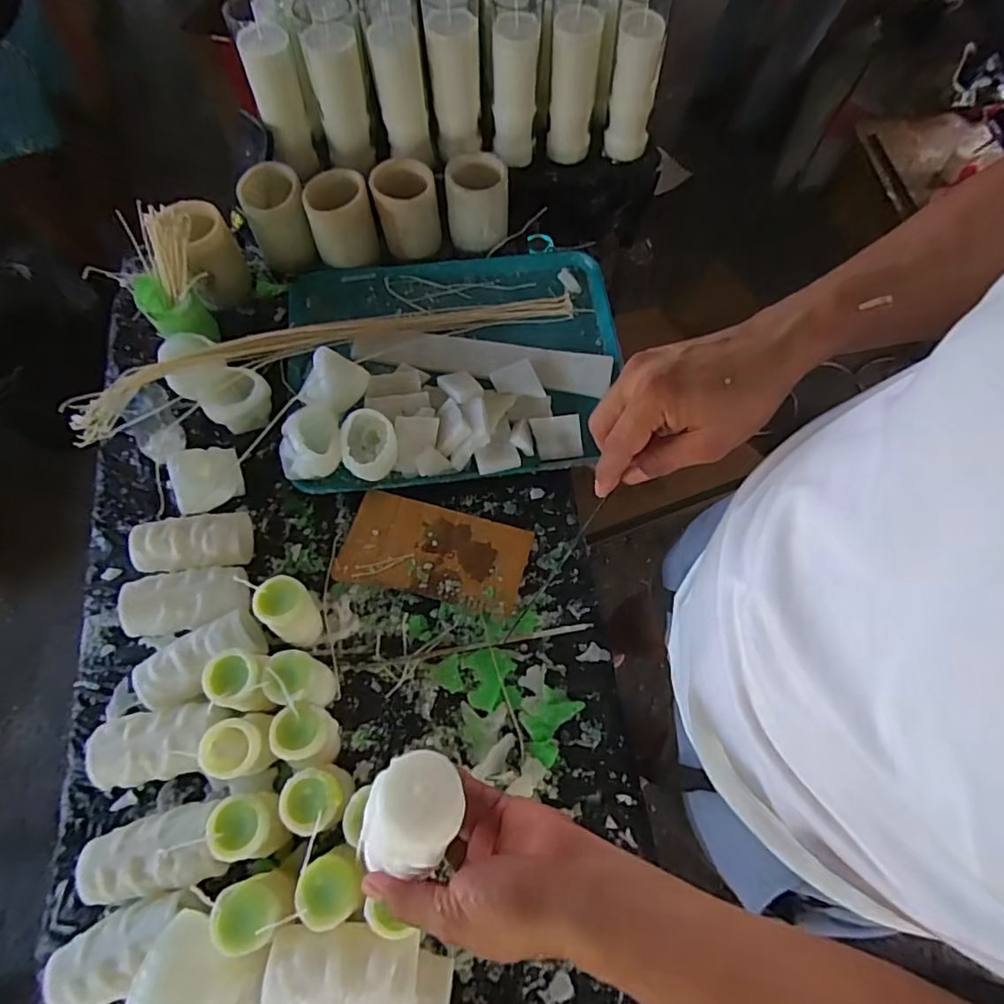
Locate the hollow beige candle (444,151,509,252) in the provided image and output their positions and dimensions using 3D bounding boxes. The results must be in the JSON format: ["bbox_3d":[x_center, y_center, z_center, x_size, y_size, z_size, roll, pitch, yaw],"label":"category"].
[{"bbox_3d":[-0.035,-0.426,0.833,0.088,0.101,0.070,-6,68,-3],"label":"hollow beige candle"}]

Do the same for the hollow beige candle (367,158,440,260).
[{"bbox_3d":[-0.134,-0.412,0.822,0.089,0.105,0.084,-6,68,-3],"label":"hollow beige candle"}]

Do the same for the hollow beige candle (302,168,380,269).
[{"bbox_3d":[-0.224,-0.394,0.810,0.086,0.110,0.080,-12,69,-5],"label":"hollow beige candle"}]

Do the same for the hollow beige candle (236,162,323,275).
[{"bbox_3d":[-0.313,-0.397,0.816,0.088,0.123,0.073,-25,70,-10],"label":"hollow beige candle"}]

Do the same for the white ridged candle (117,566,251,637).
[{"bbox_3d":[-0.350,0.110,0.649,0.129,0.061,0.068,-8,68,-3],"label":"white ridged candle"}]

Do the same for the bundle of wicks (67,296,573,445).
[{"bbox_3d":[-0.224,-0.213,0.772,0.670,0.062,0.088,-15,69,-7],"label":"bundle of wicks"}]

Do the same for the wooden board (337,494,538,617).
[{"bbox_3d":[-0.081,0.058,0.688,0.217,0.016,0.110,14,69,5],"label":"wooden board"}]

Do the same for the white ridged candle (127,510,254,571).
[{"bbox_3d":[-0.361,0.047,0.677,0.132,0.059,0.066,-2,68,-1],"label":"white ridged candle"}]

